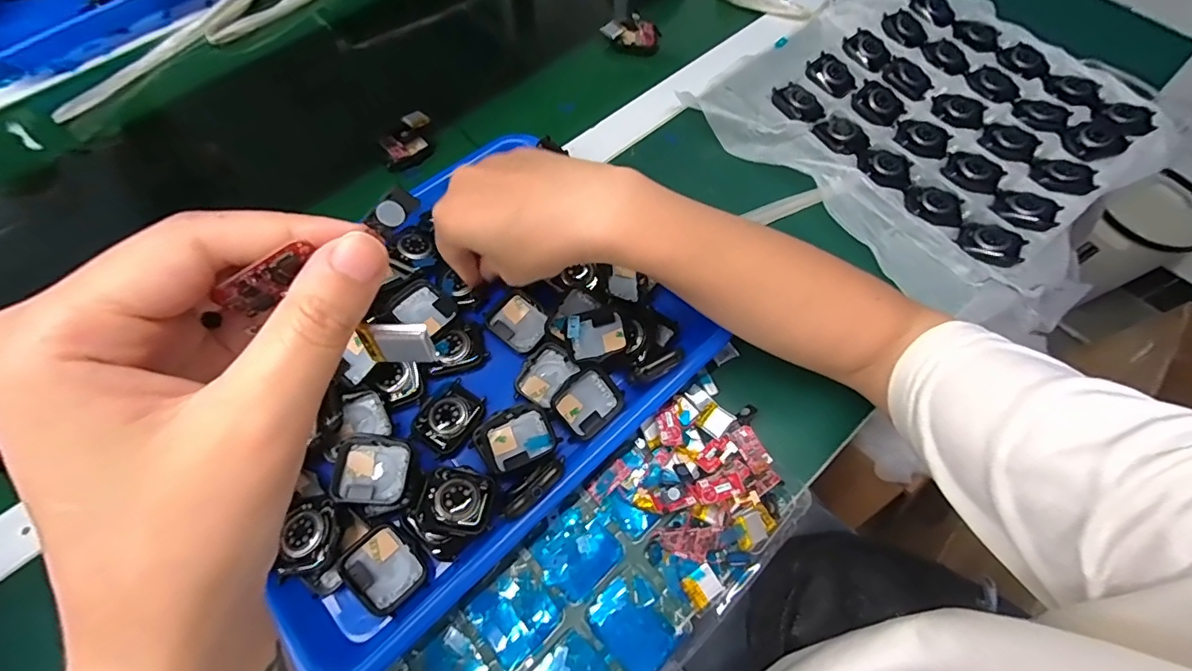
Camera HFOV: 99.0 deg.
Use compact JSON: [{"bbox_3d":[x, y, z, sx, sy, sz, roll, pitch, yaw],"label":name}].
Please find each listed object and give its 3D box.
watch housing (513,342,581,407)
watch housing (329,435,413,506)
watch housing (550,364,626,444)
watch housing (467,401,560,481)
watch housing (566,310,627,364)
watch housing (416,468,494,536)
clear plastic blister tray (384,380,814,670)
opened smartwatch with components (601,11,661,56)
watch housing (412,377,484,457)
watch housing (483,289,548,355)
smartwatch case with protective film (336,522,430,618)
[{"bbox_3d":[-0.034,0.027,0.343,0.030,0.012,0.040,34,69,15],"label":"watch housing"},{"bbox_3d":[-0.130,0.078,0.297,0.042,0.008,0.038,7,65,-5],"label":"watch housing"},{"bbox_3d":[-0.005,0.044,0.331,0.043,0.008,0.038,-38,92,-17],"label":"watch housing"},{"bbox_3d":[-0.049,0.067,0.320,0.047,0.015,0.040,-26,67,-12],"label":"watch housing"},{"bbox_3d":[0.001,0.001,0.342,0.038,0.010,0.034,-9,65,-4],"label":"watch housing"},{"bbox_3d":[-0.080,0.095,0.294,0.038,0.010,0.035,14,56,-8],"label":"watch housing"},{"bbox_3d":[0.009,0.148,0.299,0.260,0.023,0.108,-40,70,-17],"label":"clear plastic blister tray"},{"bbox_3d":[0.039,-0.308,0.518,0.057,0.021,0.031,19,66,9],"label":"opened smartwatch with components"},{"bbox_3d":[-0.095,0.053,0.329,0.033,0.008,0.045,39,73,1],"label":"watch housing"},{"bbox_3d":[-0.052,-0.008,0.359,0.041,0.013,0.036,40,71,17],"label":"watch housing"},{"bbox_3d":[-0.120,0.133,0.290,0.042,0.011,0.036,48,60,0],"label":"smartwatch case with protective film"}]

